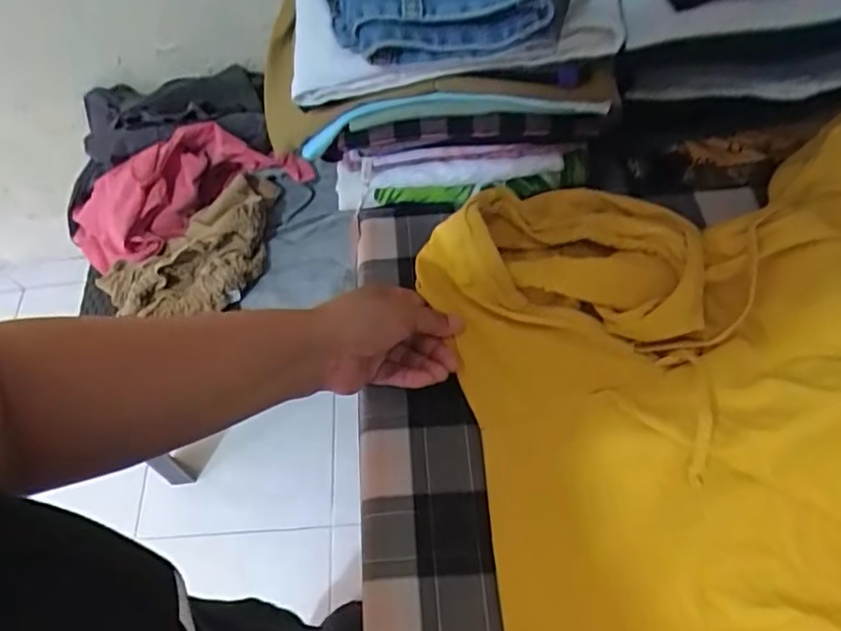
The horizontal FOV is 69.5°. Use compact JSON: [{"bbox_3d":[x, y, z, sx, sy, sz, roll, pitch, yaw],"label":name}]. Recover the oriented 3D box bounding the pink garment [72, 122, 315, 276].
[{"bbox_3d":[-0.390,-0.198,1.001,0.403,0.142,0.163,-13,60,-3],"label":"pink garment"}]

